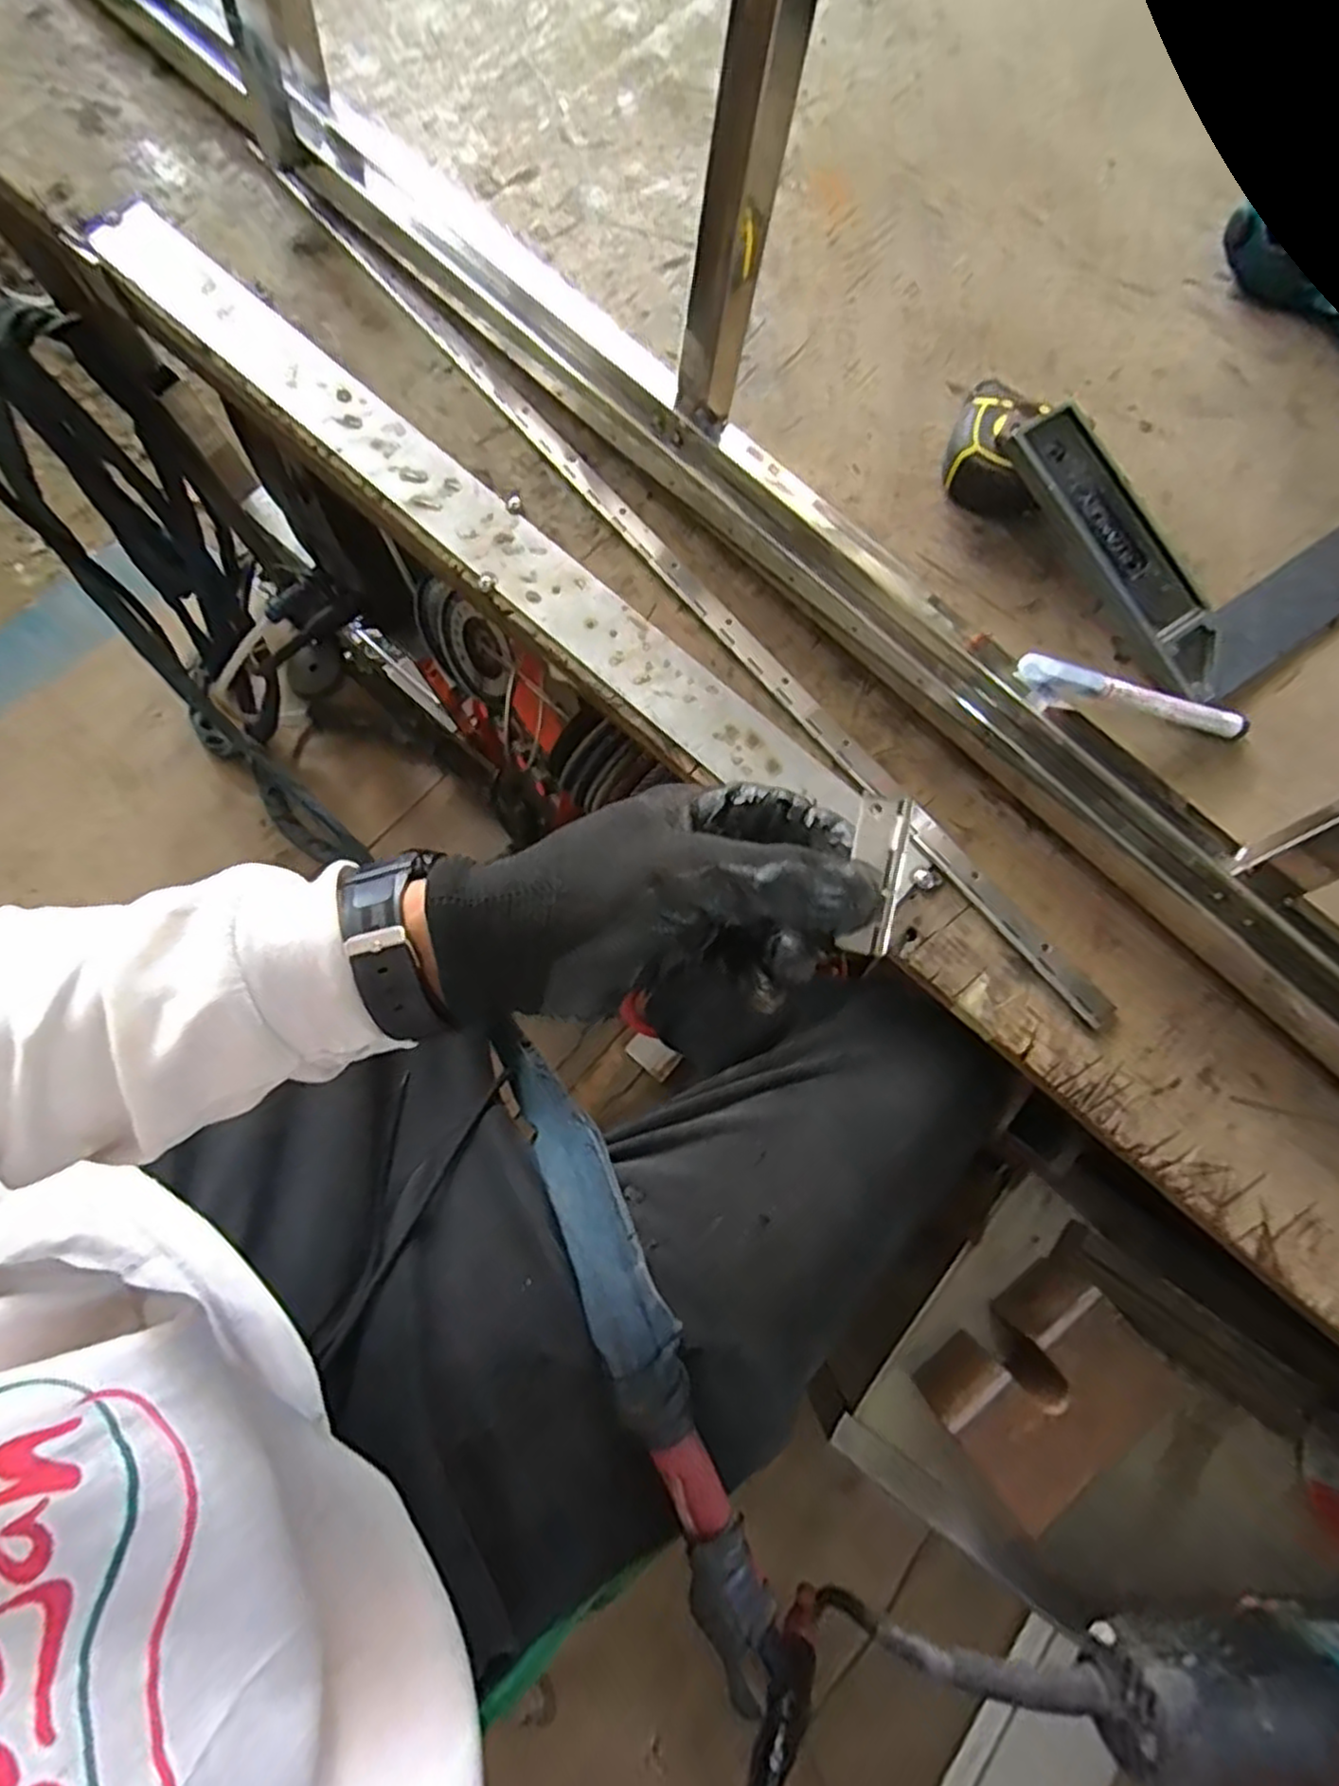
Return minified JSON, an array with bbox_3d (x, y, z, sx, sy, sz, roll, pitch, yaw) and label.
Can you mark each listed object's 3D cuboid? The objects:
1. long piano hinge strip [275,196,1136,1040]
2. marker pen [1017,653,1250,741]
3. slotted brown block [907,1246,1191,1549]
[{"bbox_3d":[-0.023,-0.223,0.457,0.018,0.005,0.751,-38,77,-10],"label":"long piano hinge strip"},{"bbox_3d":[0.251,-0.106,0.404,0.135,0.013,0.015,12,74,-11],"label":"marker pen"},{"bbox_3d":[0.201,0.267,0.408,0.110,0.069,0.067,-32,76,-9],"label":"slotted brown block"}]

